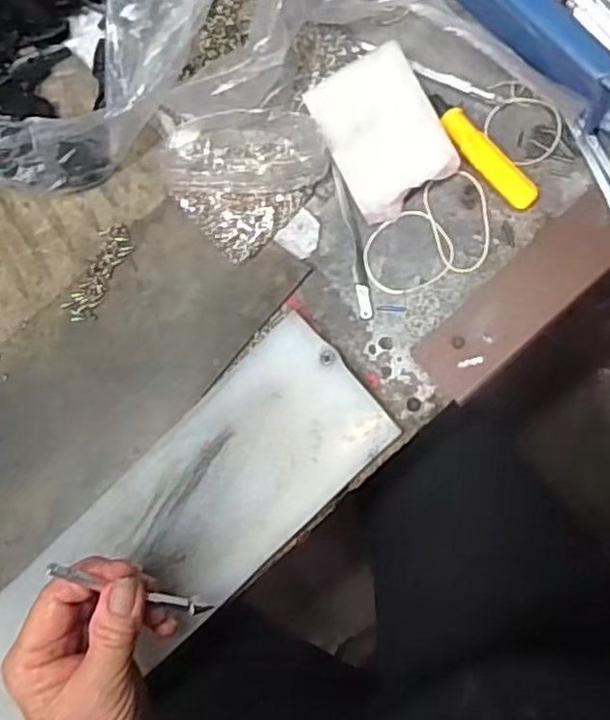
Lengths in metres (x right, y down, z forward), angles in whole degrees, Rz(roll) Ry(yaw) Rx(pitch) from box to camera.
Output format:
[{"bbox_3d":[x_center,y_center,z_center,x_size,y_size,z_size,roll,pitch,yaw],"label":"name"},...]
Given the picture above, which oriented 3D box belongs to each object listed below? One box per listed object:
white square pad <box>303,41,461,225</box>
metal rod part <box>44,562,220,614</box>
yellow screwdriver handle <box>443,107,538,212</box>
[{"bbox_3d":[0.044,-0.128,0.398,0.061,0.022,0.081,-28,80,7],"label":"white square pad"},{"bbox_3d":[-0.081,0.111,0.335,0.092,0.007,0.007,29,91,-33],"label":"metal rod part"},{"bbox_3d":[0.103,-0.112,0.392,0.017,0.010,0.069,-43,79,4],"label":"yellow screwdriver handle"}]

